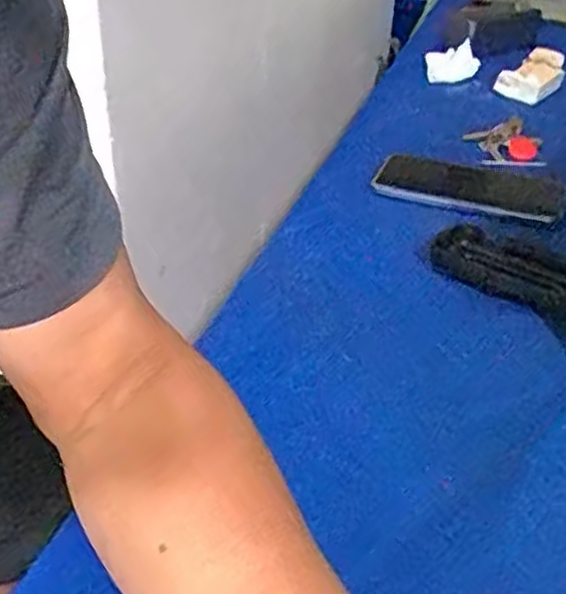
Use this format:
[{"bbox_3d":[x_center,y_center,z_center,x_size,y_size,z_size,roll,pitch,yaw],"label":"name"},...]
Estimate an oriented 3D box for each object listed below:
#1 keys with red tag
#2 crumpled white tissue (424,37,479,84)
[{"bbox_3d":[0.225,-0.162,0.786,0.010,0.051,0.088,28,24,-40],"label":"keys with red tag"},{"bbox_3d":[0.210,-0.290,0.951,0.064,0.048,0.016,-9,-7,27],"label":"crumpled white tissue"}]

